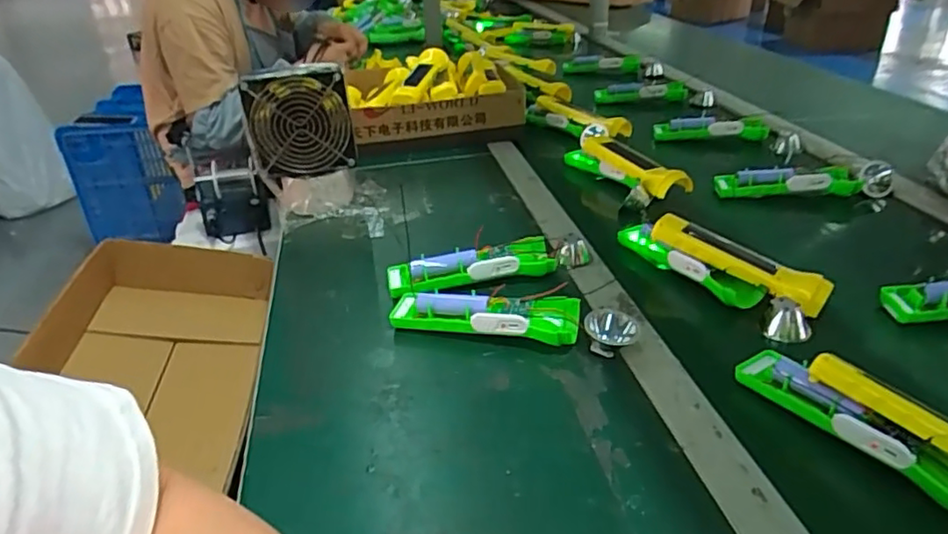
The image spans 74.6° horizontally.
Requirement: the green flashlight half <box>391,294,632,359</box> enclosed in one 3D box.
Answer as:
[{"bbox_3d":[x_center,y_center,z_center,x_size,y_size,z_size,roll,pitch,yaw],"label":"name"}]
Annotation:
[{"bbox_3d":[0.031,0.046,0.541,0.209,0.037,0.044,4,30,11],"label":"green flashlight half"}]

